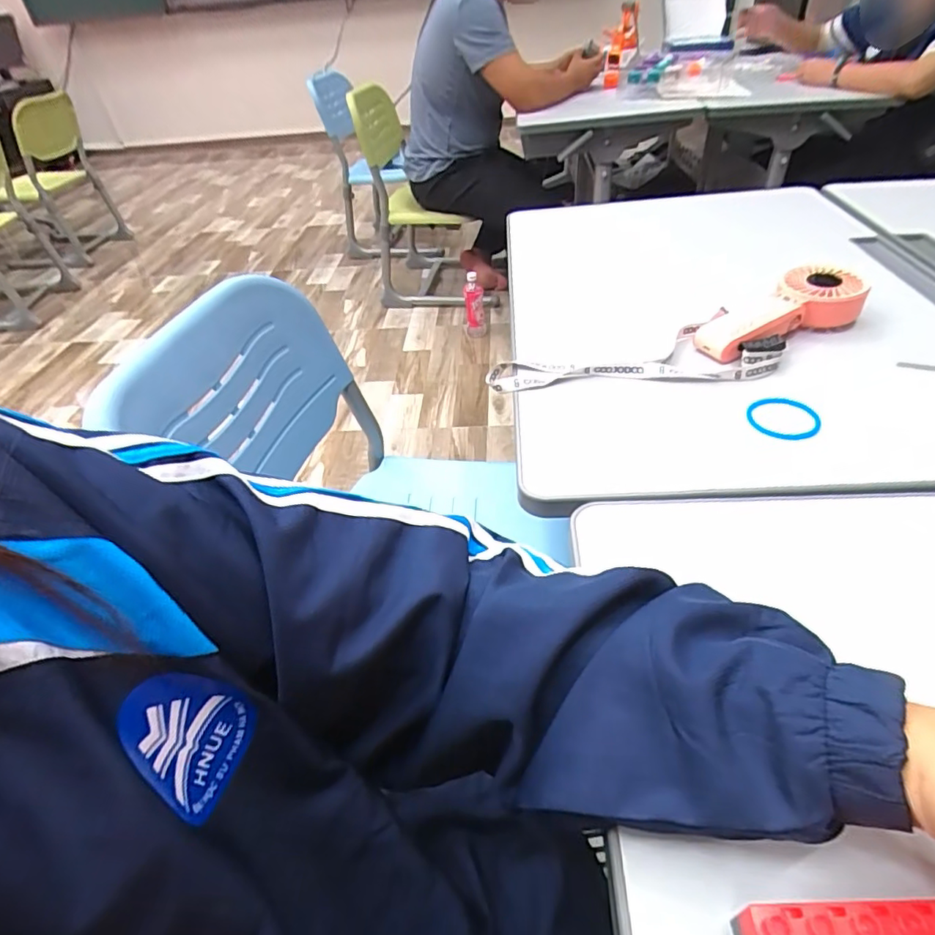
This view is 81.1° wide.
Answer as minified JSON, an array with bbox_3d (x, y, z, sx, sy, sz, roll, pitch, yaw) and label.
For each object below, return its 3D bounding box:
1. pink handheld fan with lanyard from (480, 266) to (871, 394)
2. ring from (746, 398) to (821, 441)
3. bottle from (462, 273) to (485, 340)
[{"bbox_3d":[0.211,-0.125,0.533,0.378,0.050,0.110,-11,42,-5],"label":"pink handheld fan with lanyard"},{"bbox_3d":[0.266,-0.041,0.460,0.045,0.010,0.055,-28,44,-9],"label":"ring"},{"bbox_3d":[0.022,-0.538,1.806,0.065,0.216,0.058,-4,42,2],"label":"bottle"}]

